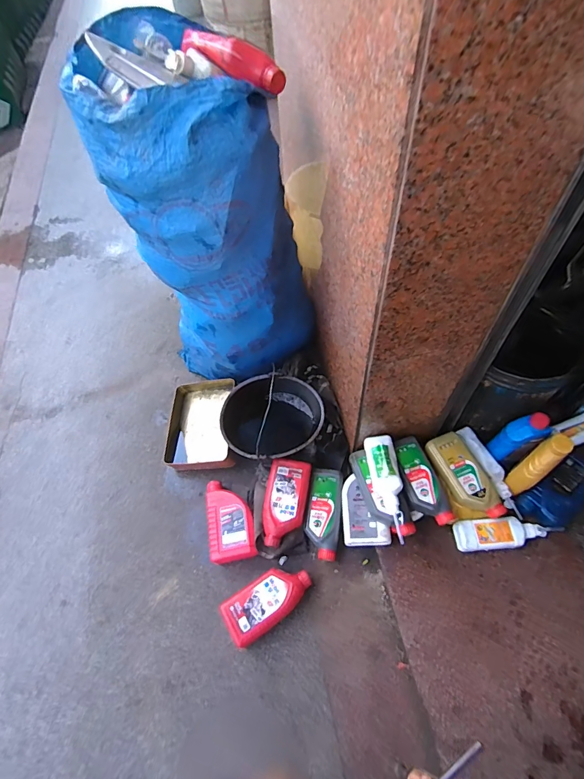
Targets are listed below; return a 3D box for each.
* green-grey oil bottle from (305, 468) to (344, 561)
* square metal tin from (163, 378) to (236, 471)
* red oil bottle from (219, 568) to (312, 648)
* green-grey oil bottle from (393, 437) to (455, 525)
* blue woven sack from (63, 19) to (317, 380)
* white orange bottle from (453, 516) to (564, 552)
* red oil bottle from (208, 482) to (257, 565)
[{"bbox_3d":[0.088,0.337,1.112,0.087,0.059,0.233,5,58,7],"label":"green-grey oil bottle"},{"bbox_3d":[-0.287,0.112,1.299,0.226,0.082,0.298,0,57,4],"label":"square metal tin"},{"bbox_3d":[-0.059,0.527,1.017,0.220,0.064,0.109,-33,61,-16],"label":"red oil bottle"},{"bbox_3d":[0.337,0.242,1.066,0.105,0.061,0.226,-21,58,-9],"label":"green-grey oil bottle"},{"bbox_3d":[-0.204,-0.368,1.035,0.401,0.817,0.321,32,65,22],"label":"blue woven sack"},{"bbox_3d":[0.560,0.374,1.058,0.271,0.055,0.074,-6,57,0],"label":"white orange bottle"},{"bbox_3d":[-0.177,0.365,1.135,0.116,0.055,0.225,-13,57,-4],"label":"red oil bottle"}]

